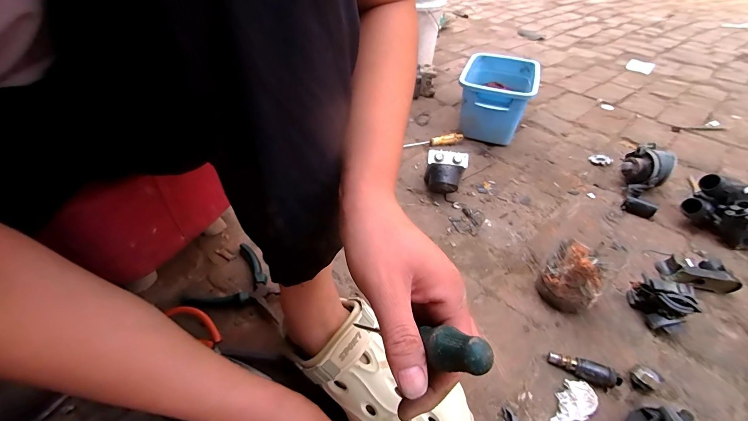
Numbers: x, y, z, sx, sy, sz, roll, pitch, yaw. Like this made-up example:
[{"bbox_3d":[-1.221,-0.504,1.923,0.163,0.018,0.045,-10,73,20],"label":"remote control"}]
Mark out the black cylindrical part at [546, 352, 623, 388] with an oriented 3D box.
[{"bbox_3d":[0.295,0.225,0.459,0.086,0.022,0.024,17,45,17],"label":"black cylindrical part"}]

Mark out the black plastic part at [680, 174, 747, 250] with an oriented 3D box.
[{"bbox_3d":[0.726,0.008,0.649,0.102,0.101,0.159,-25,49,-25],"label":"black plastic part"}]

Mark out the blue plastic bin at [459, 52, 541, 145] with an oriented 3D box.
[{"bbox_3d":[0.355,-0.320,0.958,0.190,0.168,0.294,16,45,16],"label":"blue plastic bin"}]

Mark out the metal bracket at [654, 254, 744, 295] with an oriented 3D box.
[{"bbox_3d":[0.575,0.111,0.577,0.106,0.034,0.058,10,44,10],"label":"metal bracket"}]

